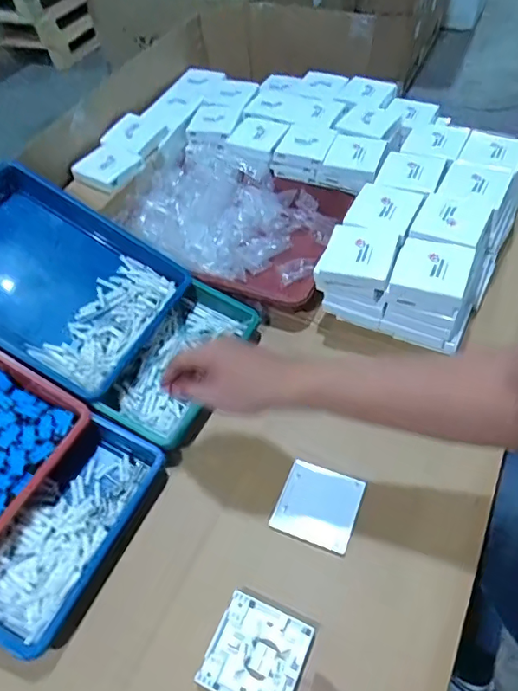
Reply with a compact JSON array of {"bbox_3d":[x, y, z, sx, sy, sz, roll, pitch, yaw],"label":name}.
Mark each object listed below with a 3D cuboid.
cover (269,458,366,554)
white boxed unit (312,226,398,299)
[{"bbox_3d":[0.068,0.180,0.583,0.086,0.010,0.088,15,55,18],"label":"cover"},{"bbox_3d":[0.131,-0.109,0.678,0.093,0.057,0.082,16,55,18],"label":"white boxed unit"}]

